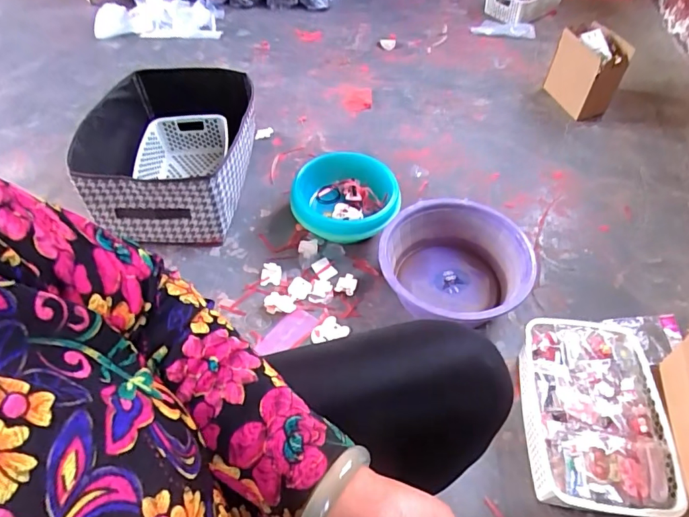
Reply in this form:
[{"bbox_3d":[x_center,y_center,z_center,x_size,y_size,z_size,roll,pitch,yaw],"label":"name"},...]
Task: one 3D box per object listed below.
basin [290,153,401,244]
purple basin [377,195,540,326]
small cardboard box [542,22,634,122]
[{"bbox_3d":[0.001,-0.122,1.049,0.234,0.110,0.213,0,52,0],"label":"basin"},{"bbox_3d":[0.216,0.009,0.936,0.288,0.103,0.253,14,53,11],"label":"purple basin"},{"bbox_3d":[0.647,-0.505,1.257,0.132,0.181,0.176,-21,55,-16],"label":"small cardboard box"}]

